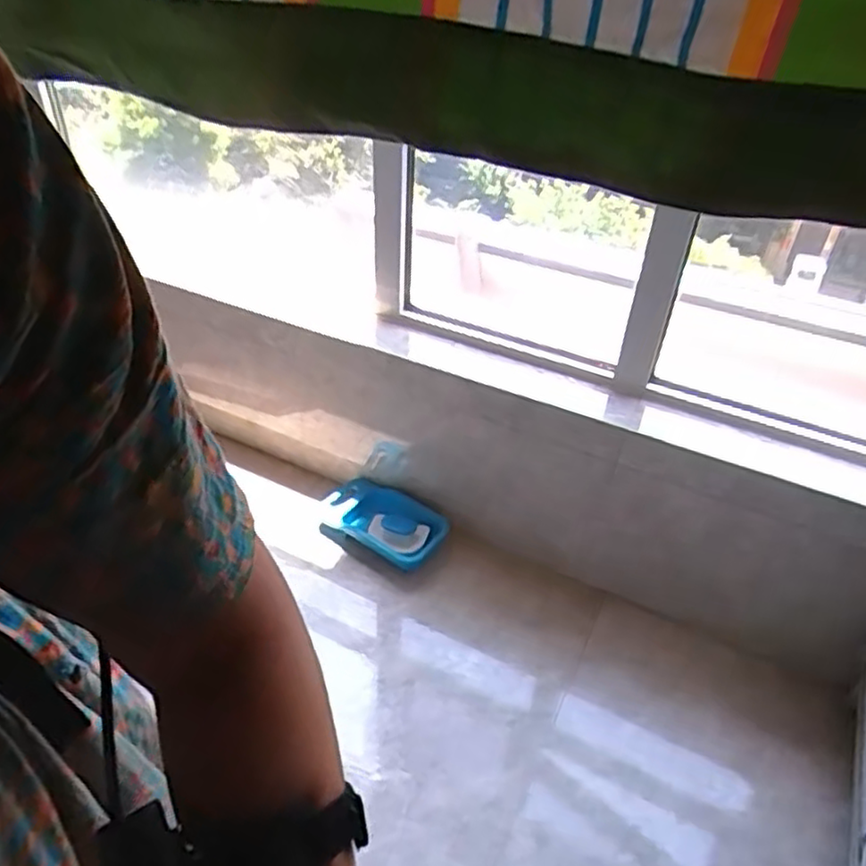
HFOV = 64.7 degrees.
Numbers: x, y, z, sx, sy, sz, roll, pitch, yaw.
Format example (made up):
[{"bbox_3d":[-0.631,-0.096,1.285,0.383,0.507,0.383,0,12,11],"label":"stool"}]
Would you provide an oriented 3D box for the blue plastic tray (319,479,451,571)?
[{"bbox_3d":[-0.130,0.206,1.680,0.337,0.063,0.195,20,42,20],"label":"blue plastic tray"}]

